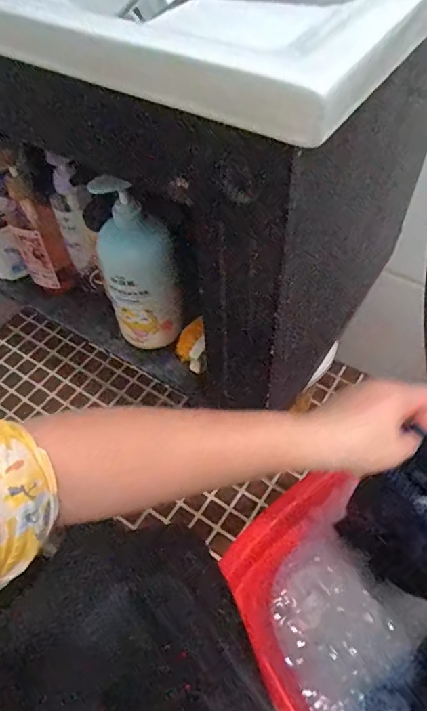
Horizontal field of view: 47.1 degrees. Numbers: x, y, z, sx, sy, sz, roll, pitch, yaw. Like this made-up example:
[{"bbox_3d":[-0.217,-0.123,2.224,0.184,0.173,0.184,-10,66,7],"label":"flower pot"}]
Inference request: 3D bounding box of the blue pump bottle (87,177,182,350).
[{"bbox_3d":[-0.098,-0.107,0.634,0.085,0.233,0.081,-17,54,-10],"label":"blue pump bottle"}]

